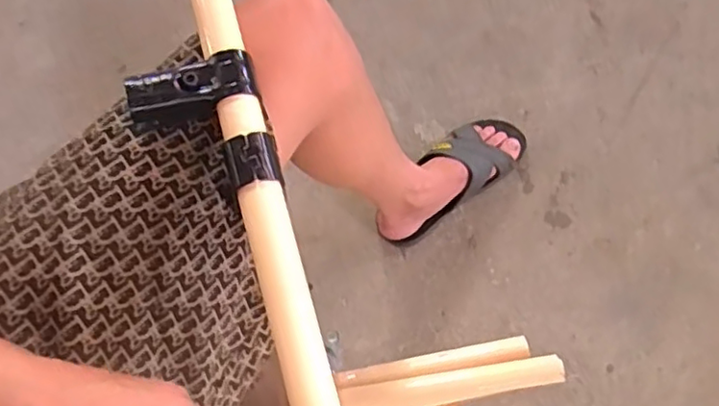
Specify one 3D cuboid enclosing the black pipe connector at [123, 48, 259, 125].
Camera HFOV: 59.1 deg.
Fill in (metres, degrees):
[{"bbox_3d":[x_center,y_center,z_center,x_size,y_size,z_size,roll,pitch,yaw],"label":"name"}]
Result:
[{"bbox_3d":[-0.107,-0.073,0.412,0.079,0.036,0.027,-16,74,-3],"label":"black pipe connector"}]

